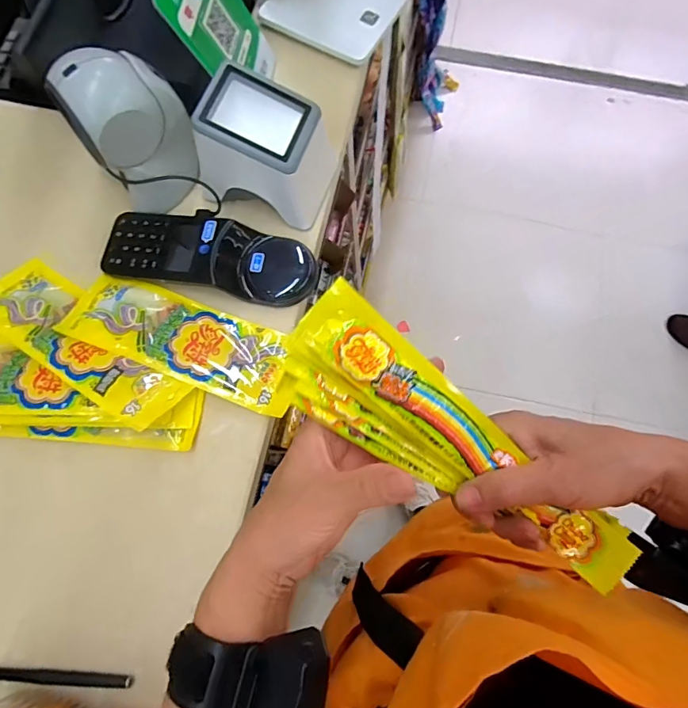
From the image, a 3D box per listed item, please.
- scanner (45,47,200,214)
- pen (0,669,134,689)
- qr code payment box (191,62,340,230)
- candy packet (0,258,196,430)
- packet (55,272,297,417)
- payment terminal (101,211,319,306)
[{"bbox_3d":[-0.204,-0.218,0.446,0.101,0.138,0.084,-28,77,-8],"label":"scanner"},{"bbox_3d":[-0.244,0.277,0.382,0.131,0.009,0.011,2,75,0],"label":"pen"},{"bbox_3d":[-0.076,-0.212,0.461,0.119,0.100,0.105,19,75,4],"label":"qr code payment box"},{"bbox_3d":[-0.265,-0.015,0.442,0.244,0.012,0.081,34,55,14],"label":"candy packet"},{"bbox_3d":[-0.159,-0.016,0.452,0.234,0.027,0.082,19,75,5],"label":"packet"},{"bbox_3d":[-0.141,-0.103,0.476,0.217,0.041,0.079,11,75,3],"label":"payment terminal"}]

